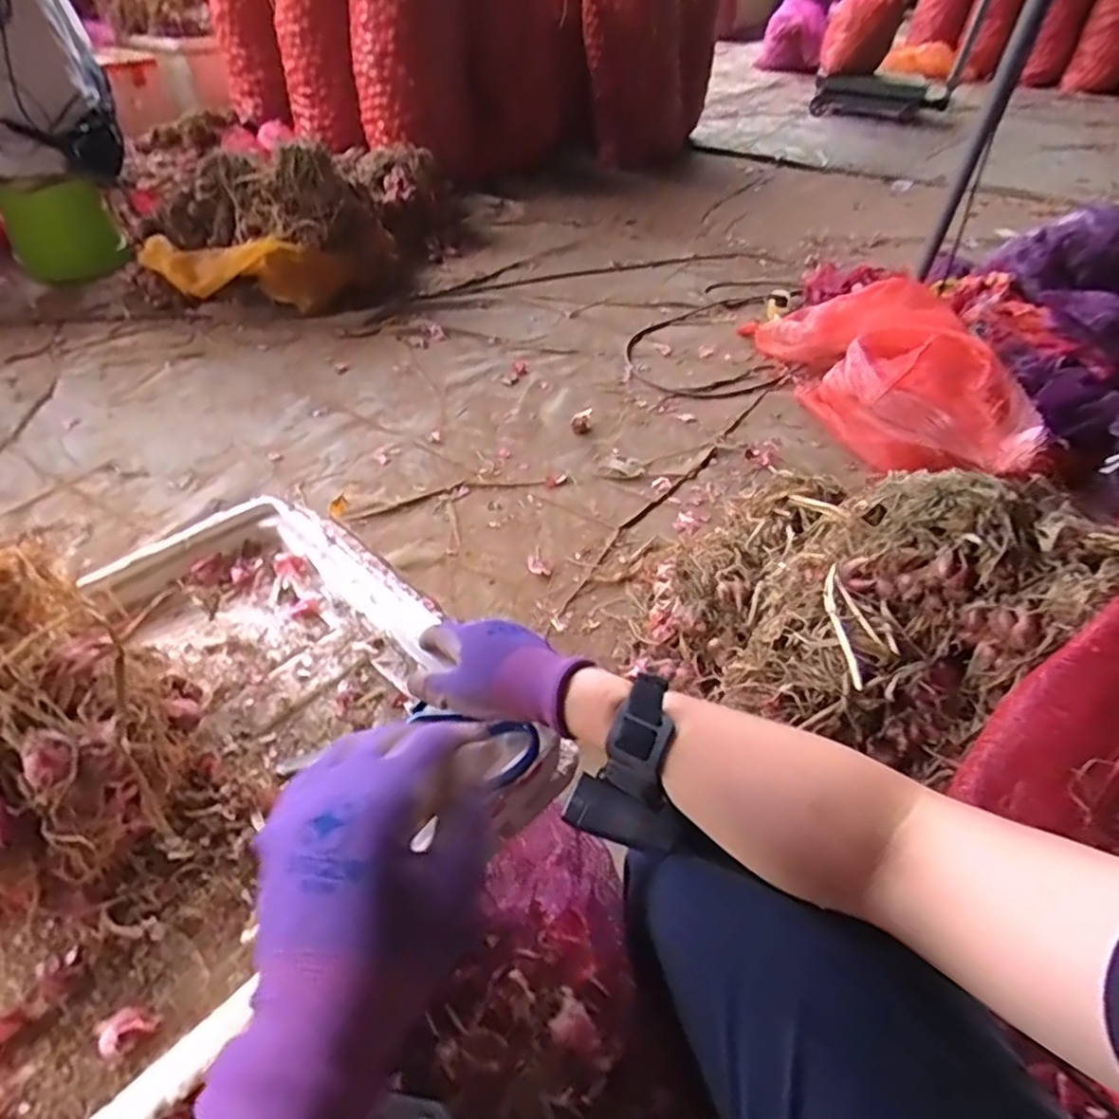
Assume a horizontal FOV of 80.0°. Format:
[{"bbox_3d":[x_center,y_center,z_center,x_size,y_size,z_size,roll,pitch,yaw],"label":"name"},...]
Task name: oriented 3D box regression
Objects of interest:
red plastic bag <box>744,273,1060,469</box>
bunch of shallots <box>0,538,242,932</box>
[{"bbox_3d":[0.755,-0.463,1.577,0.315,0.227,0.736,-8,47,-14],"label":"red plastic bag"},{"bbox_3d":[-0.332,0.109,0.410,0.186,0.163,0.215,-20,50,-22],"label":"bunch of shallots"}]

